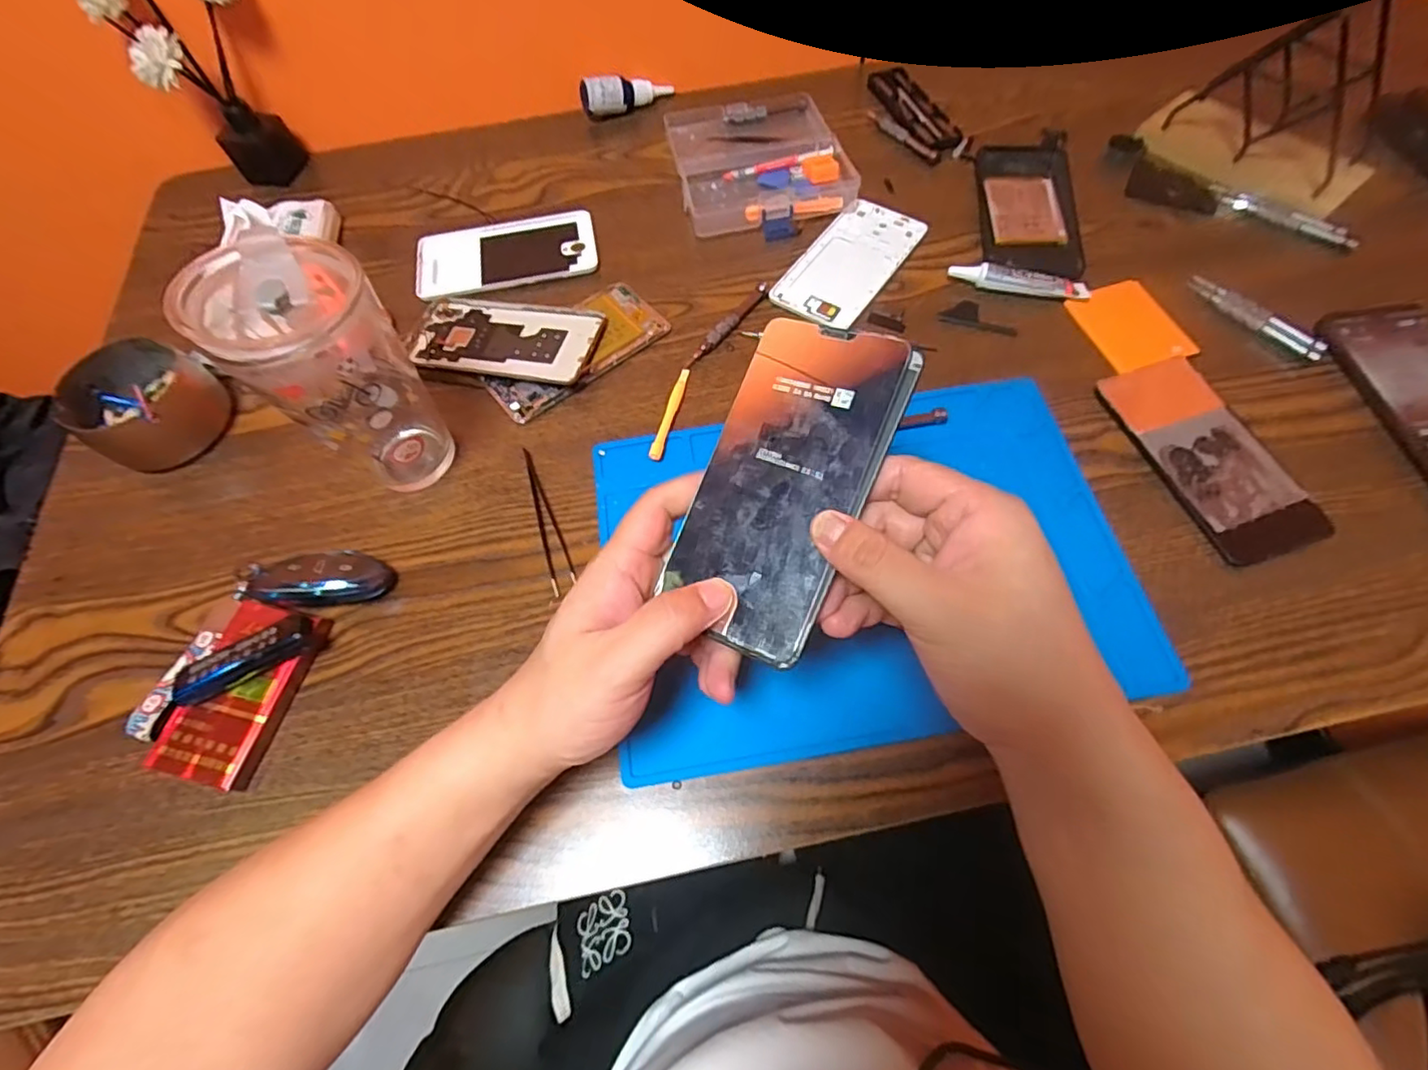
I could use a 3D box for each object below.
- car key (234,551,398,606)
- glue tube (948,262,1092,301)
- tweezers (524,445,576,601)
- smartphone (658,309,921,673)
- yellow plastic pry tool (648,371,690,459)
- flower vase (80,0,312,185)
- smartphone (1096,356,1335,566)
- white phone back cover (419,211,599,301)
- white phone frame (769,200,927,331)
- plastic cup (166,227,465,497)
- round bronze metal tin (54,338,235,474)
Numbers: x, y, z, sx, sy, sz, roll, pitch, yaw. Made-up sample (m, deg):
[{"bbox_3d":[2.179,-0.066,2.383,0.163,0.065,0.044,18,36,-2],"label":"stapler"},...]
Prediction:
[{"bbox_3d":[-0.254,0.026,0.384,0.095,0.023,0.030,-5,64,0],"label":"car key"},{"bbox_3d":[0.238,-0.198,0.474,0.104,0.014,0.022,14,65,9],"label":"glue tube"},{"bbox_3d":[-0.114,-0.012,0.406,0.014,0.007,0.116,-20,65,-7],"label":"tweezers"},{"bbox_3d":[0.030,-0.025,0.270,0.075,0.004,0.146,21,84,23],"label":"smartphone"},{"bbox_3d":[-0.031,-0.089,0.436,0.008,0.007,0.084,11,65,8],"label":"yellow plastic pry tool"},{"bbox_3d":[-0.429,-0.395,0.527,0.106,0.158,0.050,-38,68,-15],"label":"flower vase"},{"bbox_3d":[0.328,-0.055,0.402,0.069,0.010,0.150,-16,64,-5],"label":"smartphone"},{"bbox_3d":[-0.179,-0.244,0.525,0.152,0.010,0.081,-15,64,-5],"label":"white phone back cover"},{"bbox_3d":[0.112,-0.228,0.502,0.074,0.005,0.146,32,69,17],"label":"white phone frame"},{"bbox_3d":[-0.222,-0.091,0.368,0.092,0.154,0.082,39,71,19],"label":"plastic cup"},{"bbox_3d":[-0.408,-0.094,0.436,0.085,0.048,0.082,-1,64,2],"label":"round bronze metal tin"}]

